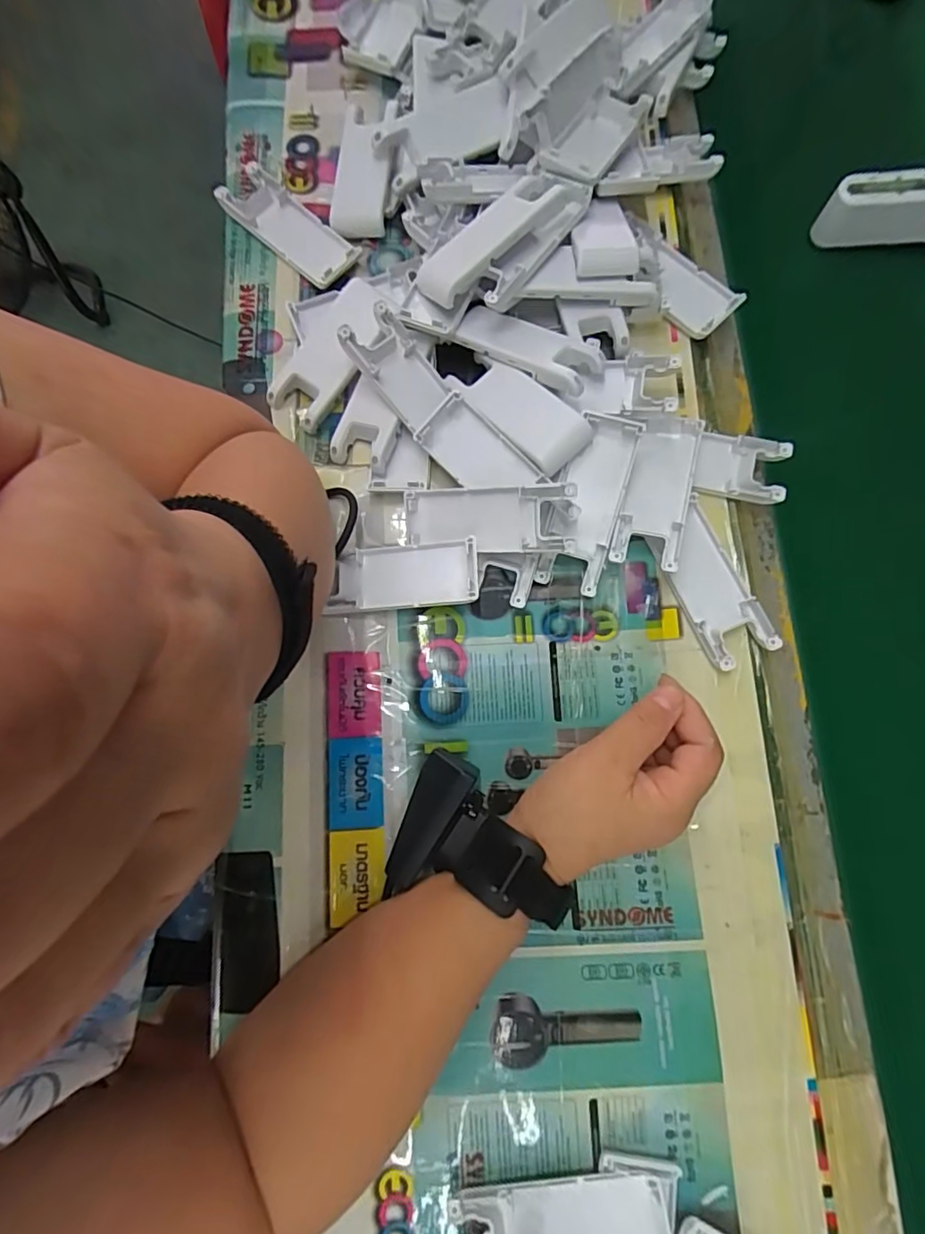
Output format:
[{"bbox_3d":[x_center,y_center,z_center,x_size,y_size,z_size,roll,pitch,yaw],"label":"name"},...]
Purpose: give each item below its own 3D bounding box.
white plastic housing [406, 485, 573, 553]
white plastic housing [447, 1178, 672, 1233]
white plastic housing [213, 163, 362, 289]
[{"bbox_3d":[0.014,-0.058,0.328,0.104,0.024,0.034,6,78,24],"label":"white plastic housing"},{"bbox_3d":[0.048,0.304,0.271,0.104,0.024,0.038,-7,79,-2],"label":"white plastic housing"},{"bbox_3d":[-0.121,-0.275,0.389,0.100,0.019,0.041,39,81,7],"label":"white plastic housing"}]

